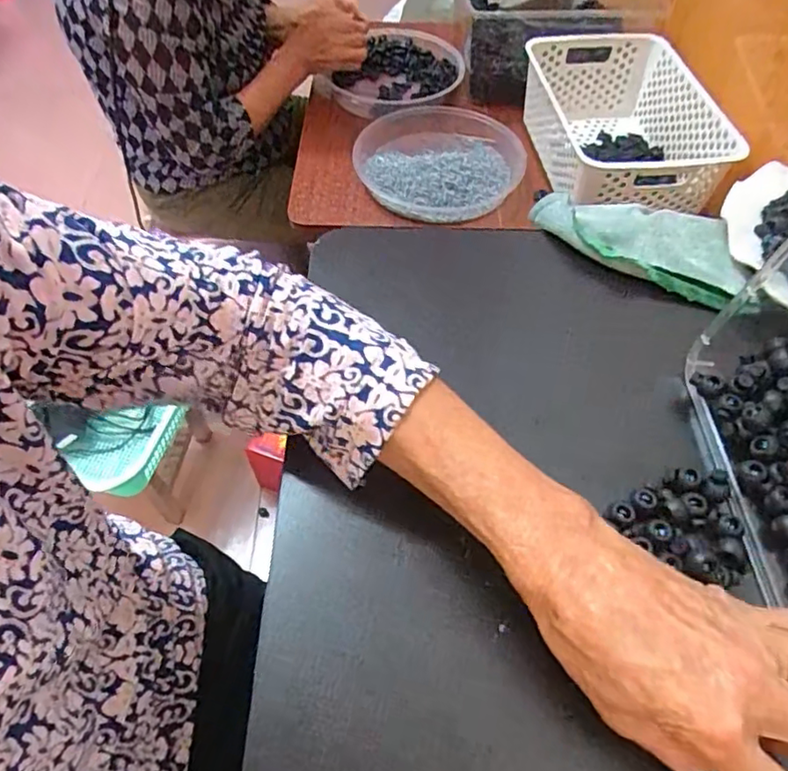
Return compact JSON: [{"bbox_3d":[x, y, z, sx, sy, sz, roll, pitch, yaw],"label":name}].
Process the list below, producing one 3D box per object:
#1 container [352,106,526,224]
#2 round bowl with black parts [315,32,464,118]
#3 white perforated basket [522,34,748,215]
[{"bbox_3d":[0.065,-0.324,0.873,0.239,0.050,0.254,0,59,1],"label":"container"},{"bbox_3d":[0.008,-0.535,1.028,0.222,0.060,0.275,18,61,12],"label":"round bowl with black parts"},{"bbox_3d":[0.310,-0.360,0.843,0.201,0.140,0.343,-8,59,-3],"label":"white perforated basket"}]

